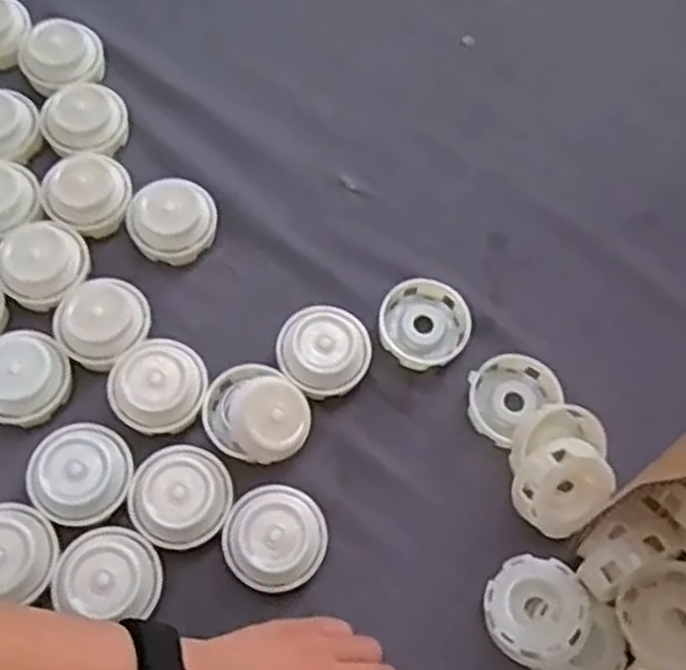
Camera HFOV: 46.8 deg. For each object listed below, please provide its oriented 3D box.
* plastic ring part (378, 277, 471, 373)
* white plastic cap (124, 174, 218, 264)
[{"bbox_3d":[0.062,-0.008,0.608,0.066,0.021,0.070,1,64,-2],"label":"plastic ring part"},{"bbox_3d":[-0.135,-0.090,0.631,0.066,0.045,0.061,1,64,-2],"label":"white plastic cap"}]

